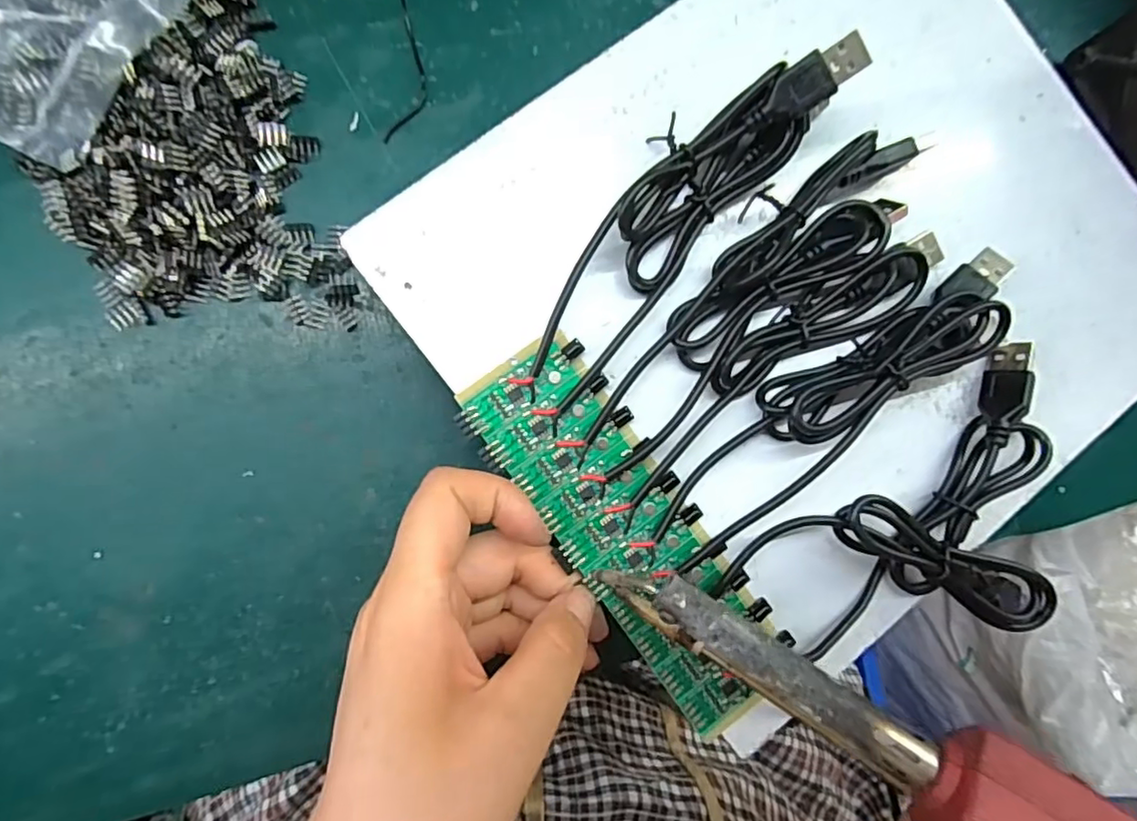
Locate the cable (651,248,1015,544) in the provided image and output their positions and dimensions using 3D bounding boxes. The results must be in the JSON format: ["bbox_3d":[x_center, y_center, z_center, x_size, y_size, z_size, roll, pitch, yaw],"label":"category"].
[{"bbox_3d":[0.091,-0.004,0.201,0.145,0.023,0.031,-30,92,-8],"label":"cable"}]

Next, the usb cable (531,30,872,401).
[{"bbox_3d":[0.035,-0.065,0.193,0.139,0.032,0.028,-45,94,-8],"label":"usb cable"}]

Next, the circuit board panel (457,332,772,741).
[{"bbox_3d":[0.020,0.041,0.199,0.046,0.007,0.138,-34,92,-7],"label":"circuit board panel"}]

